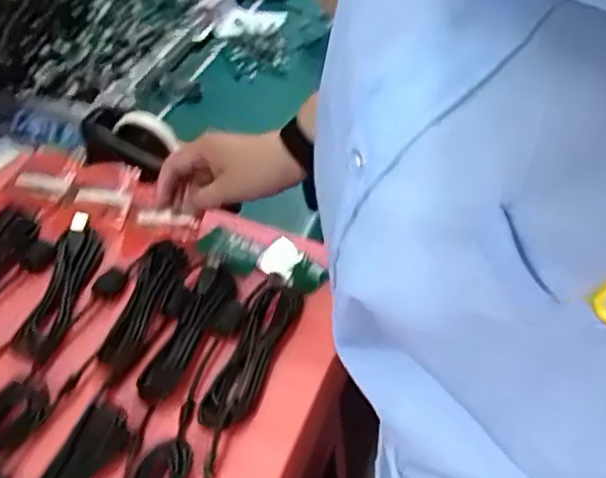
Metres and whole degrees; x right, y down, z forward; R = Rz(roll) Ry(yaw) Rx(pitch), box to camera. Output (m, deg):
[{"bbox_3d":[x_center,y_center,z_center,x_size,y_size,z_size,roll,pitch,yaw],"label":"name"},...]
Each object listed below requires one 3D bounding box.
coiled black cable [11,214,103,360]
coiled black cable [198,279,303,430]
[{"bbox_3d":[-0.218,0.039,0.586,0.040,0.017,0.162,6,47,2],"label":"coiled black cable"},{"bbox_3d":[-0.043,0.090,0.539,0.043,0.015,0.154,16,48,12],"label":"coiled black cable"}]

